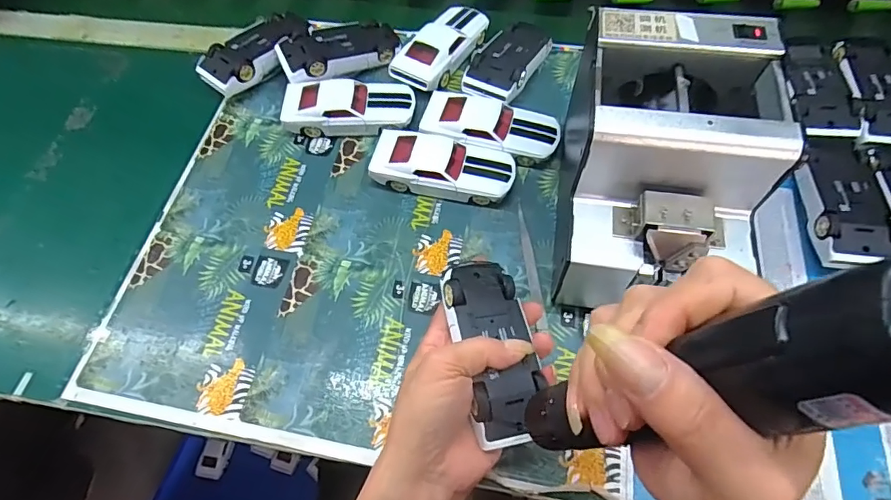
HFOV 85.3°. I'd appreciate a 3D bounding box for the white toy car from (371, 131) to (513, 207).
[{"bbox_3d":[-0.003,-0.074,0.440,0.126,0.030,0.056,9,62,7],"label":"white toy car"}]

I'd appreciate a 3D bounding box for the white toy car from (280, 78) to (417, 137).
[{"bbox_3d":[-0.094,-0.143,0.477,0.124,0.030,0.054,0,61,2],"label":"white toy car"}]

